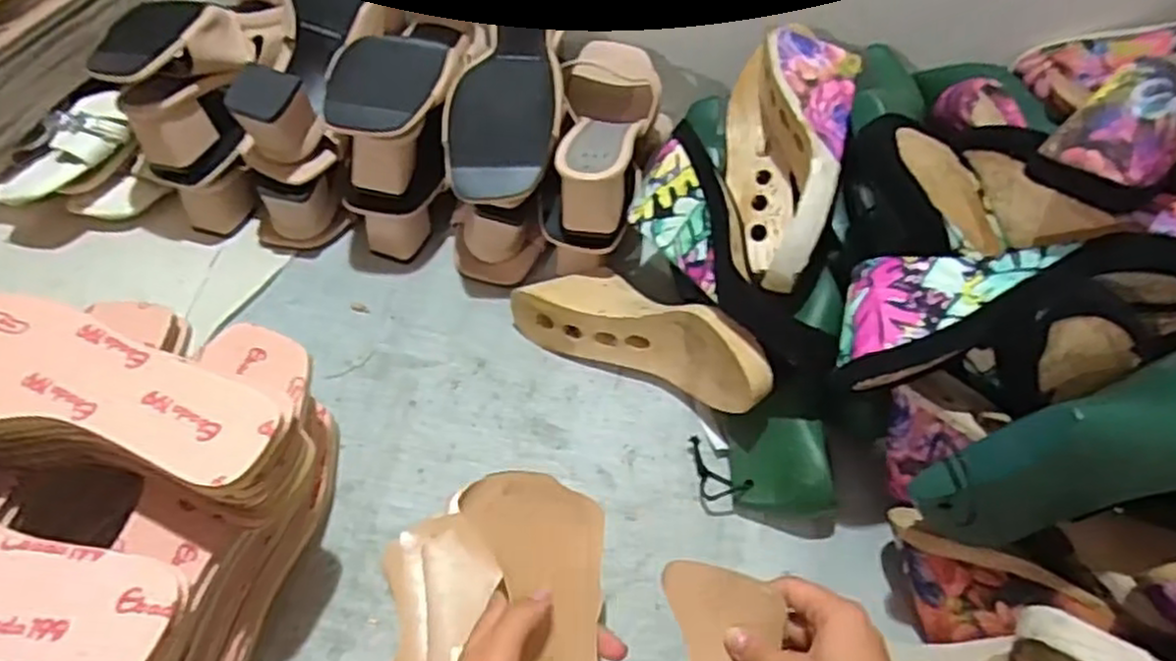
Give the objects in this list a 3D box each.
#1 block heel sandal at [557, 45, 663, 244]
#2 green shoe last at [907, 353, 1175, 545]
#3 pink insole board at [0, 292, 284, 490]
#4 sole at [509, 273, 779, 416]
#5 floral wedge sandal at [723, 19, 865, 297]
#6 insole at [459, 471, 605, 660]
[{"bbox_3d":[0.019,-0.186,0.660,0.086,0.069,0.237,2,55,0],"label":"block heel sandal"},{"bbox_3d":[0.298,0.059,0.416,0.222,0.079,0.073,-26,54,20],"label":"green shoe last"},{"bbox_3d":[-0.284,0.027,0.409,0.236,0.010,0.077,13,56,8],"label":"pink insole board"},{"bbox_3d":[0.048,0.001,0.606,0.234,0.085,0.076,18,55,33],"label":"sole"},{"bbox_3d":[0.156,-0.147,0.614,0.093,0.098,0.238,13,56,8],"label":"floral wedge sandal"},{"bbox_3d":[-0.025,0.166,0.424,0.079,0.008,0.167,-1,78,-26],"label":"insole"}]

